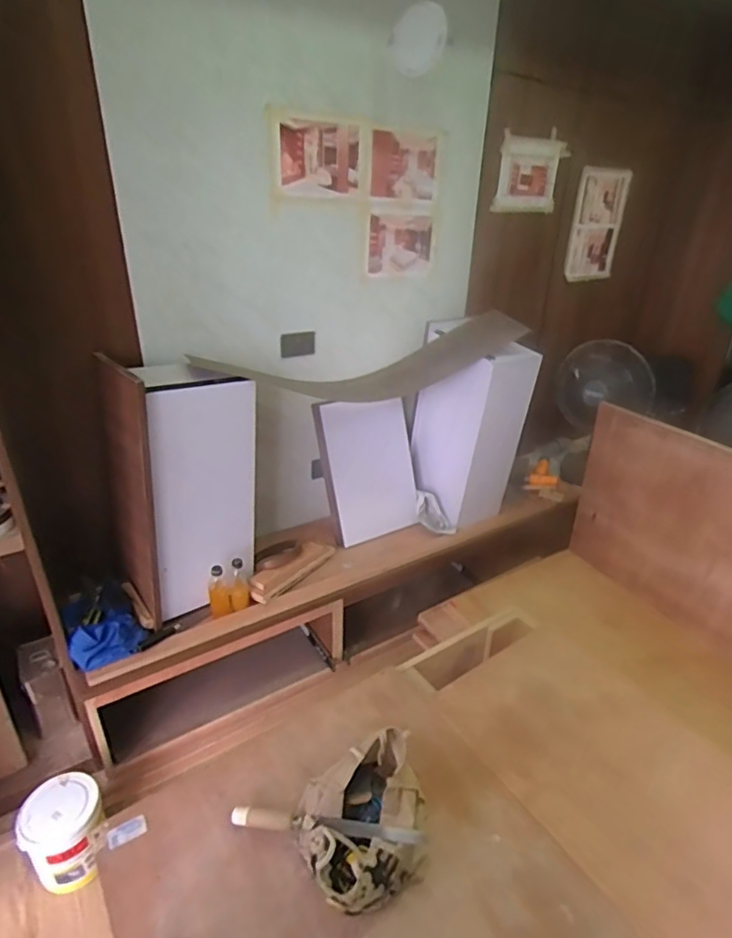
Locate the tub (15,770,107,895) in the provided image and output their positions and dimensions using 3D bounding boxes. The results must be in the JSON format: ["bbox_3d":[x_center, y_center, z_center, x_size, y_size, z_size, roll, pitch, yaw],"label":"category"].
[{"bbox_3d":[-0.738,0.883,1.303,0.167,0.185,0.186,-21,35,-37],"label":"tub"}]

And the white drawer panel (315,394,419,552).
[{"bbox_3d":[0.016,-0.001,1.906,0.319,0.509,0.064,-12,16,-8],"label":"white drawer panel"}]

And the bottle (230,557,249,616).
[{"bbox_3d":[-0.375,0.343,1.561,0.058,0.160,0.051,-7,29,-16],"label":"bottle"}]

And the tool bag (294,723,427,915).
[{"bbox_3d":[-0.003,0.516,0.785,0.184,0.149,0.181,-10,30,-22],"label":"tool bag"}]

